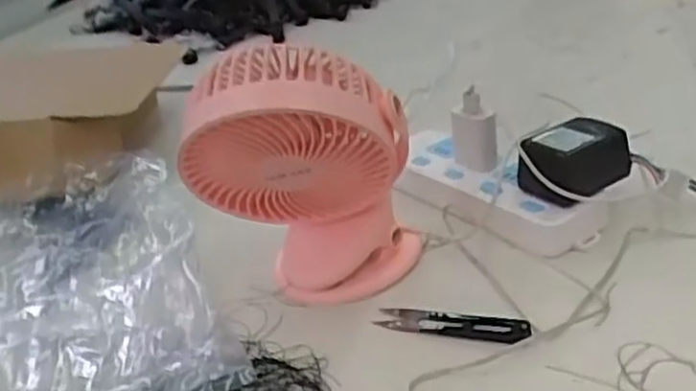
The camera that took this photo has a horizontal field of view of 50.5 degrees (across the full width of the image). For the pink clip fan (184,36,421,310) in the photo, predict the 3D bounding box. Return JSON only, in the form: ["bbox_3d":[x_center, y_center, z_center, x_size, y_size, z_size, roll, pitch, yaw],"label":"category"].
[{"bbox_3d":[-0.028,-0.013,0.491,0.145,0.173,0.104,-4,30,3],"label":"pink clip fan"}]

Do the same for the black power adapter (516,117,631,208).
[{"bbox_3d":[0.171,-0.024,0.551,0.082,0.050,0.052,-23,32,-27],"label":"black power adapter"}]

